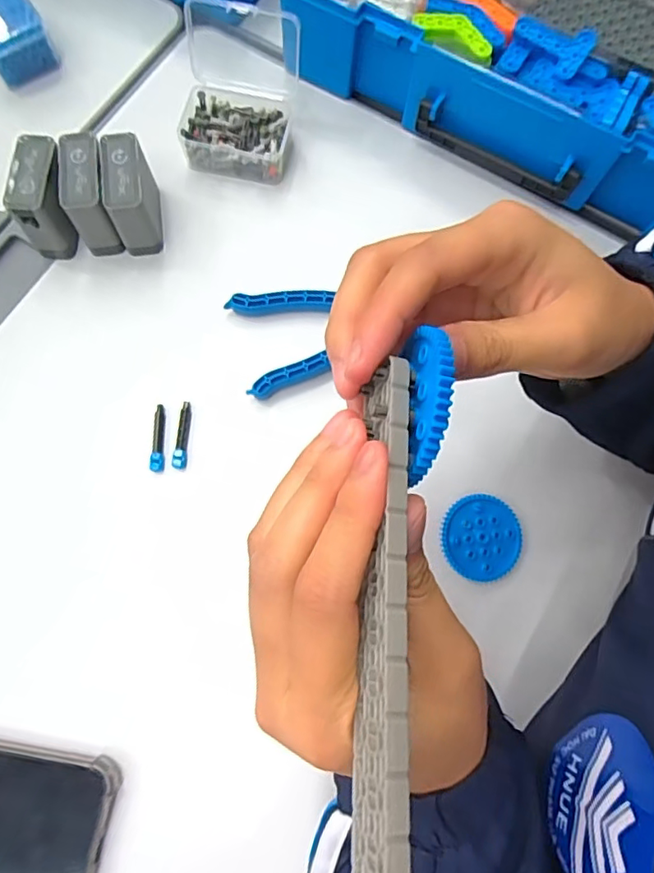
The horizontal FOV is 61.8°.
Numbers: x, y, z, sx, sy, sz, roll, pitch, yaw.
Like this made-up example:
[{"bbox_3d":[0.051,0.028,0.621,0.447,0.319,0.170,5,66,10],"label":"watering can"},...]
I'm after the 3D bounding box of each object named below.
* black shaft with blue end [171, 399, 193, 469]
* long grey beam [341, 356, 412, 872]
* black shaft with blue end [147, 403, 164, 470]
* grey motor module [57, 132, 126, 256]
[{"bbox_3d":[-0.091,-0.001,0.346,0.008,0.006,0.043,6,75,0],"label":"black shaft with blue end"},{"bbox_3d":[0.011,0.093,0.135,0.007,0.031,0.239,13,66,-23],"label":"long grey beam"},{"bbox_3d":[-0.106,0.000,0.343,0.009,0.004,0.042,0,75,-1],"label":"black shaft with blue end"},{"bbox_3d":[-0.156,-0.158,0.364,0.026,0.054,0.055,-10,75,-4],"label":"grey motor module"}]

